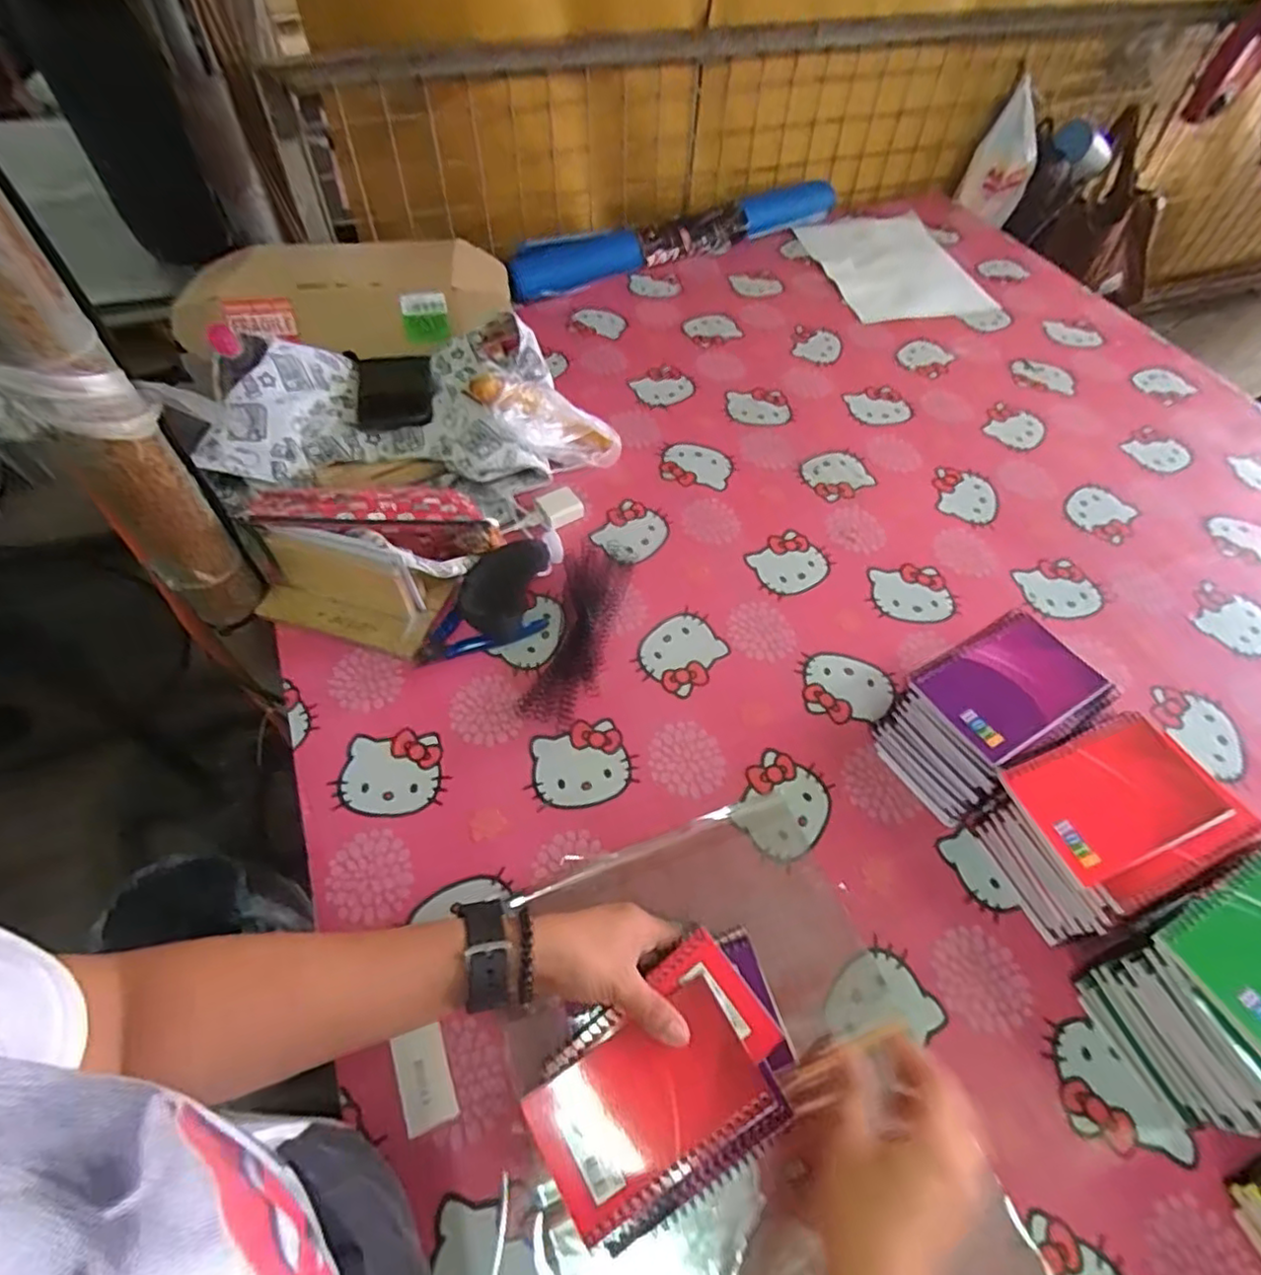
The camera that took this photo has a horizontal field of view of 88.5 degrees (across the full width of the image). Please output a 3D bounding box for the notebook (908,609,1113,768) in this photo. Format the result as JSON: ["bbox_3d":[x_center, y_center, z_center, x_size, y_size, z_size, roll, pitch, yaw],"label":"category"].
[{"bbox_3d":[0.288,0.032,0.487,0.131,0.013,0.084,-26,60,-18],"label":"notebook"}]

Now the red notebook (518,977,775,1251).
[{"bbox_3d":[0.011,0.279,0.389,0.130,0.013,0.079,-26,60,-19],"label":"red notebook"}]

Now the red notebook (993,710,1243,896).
[{"bbox_3d":[0.326,0.105,0.437,0.126,0.012,0.083,-17,58,-14],"label":"red notebook"}]

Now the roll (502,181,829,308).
[{"bbox_3d":[0.087,-0.627,1.012,0.594,0.055,0.075,-26,61,-19],"label":"roll"}]

